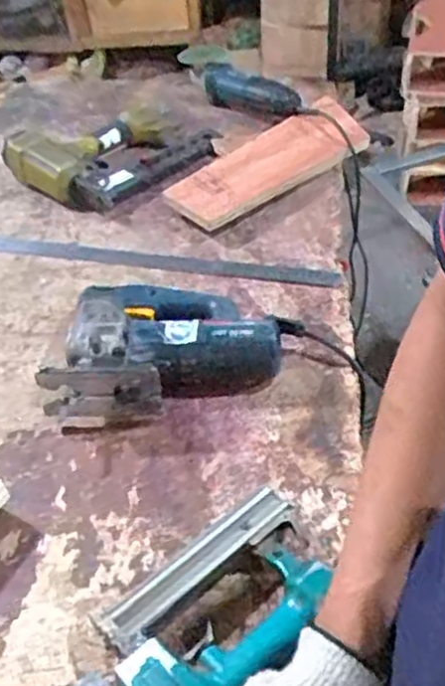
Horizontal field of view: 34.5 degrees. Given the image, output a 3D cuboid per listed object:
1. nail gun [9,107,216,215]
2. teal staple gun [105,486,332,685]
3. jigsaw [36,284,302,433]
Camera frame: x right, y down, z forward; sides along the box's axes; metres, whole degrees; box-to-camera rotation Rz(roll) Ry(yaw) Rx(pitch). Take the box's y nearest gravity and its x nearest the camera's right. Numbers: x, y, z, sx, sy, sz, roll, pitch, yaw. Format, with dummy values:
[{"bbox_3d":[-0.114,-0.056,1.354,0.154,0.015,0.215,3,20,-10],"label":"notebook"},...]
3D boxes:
[{"bbox_3d":[-0.181,-0.325,1.192,0.293,0.071,0.227,-35,51,-28],"label":"nail gun"},{"bbox_3d":[-0.002,0.227,0.617,0.223,0.059,0.138,-37,52,-27],"label":"teal staple gun"},{"bbox_3d":[-0.072,-0.010,0.854,0.287,0.074,0.181,-15,45,-8],"label":"jigsaw"}]

